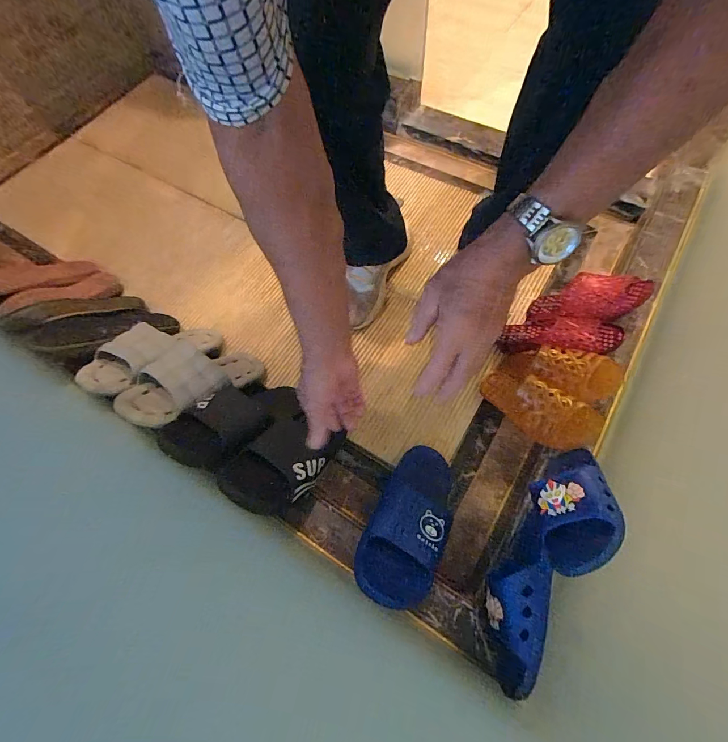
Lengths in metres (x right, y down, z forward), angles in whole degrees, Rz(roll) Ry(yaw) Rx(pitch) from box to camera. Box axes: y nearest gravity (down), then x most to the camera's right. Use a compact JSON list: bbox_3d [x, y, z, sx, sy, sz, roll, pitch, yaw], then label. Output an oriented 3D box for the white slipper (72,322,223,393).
[{"bbox_3d":[-0.369,-0.040,0.665,0.117,0.067,0.255,26,29,14],"label":"white slipper"}]

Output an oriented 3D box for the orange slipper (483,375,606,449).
[{"bbox_3d":[0.259,0.047,0.587,0.081,0.077,0.207,-37,34,-13],"label":"orange slipper"}]

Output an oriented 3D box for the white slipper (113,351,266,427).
[{"bbox_3d":[-0.277,0.013,0.631,0.100,0.069,0.256,39,31,18],"label":"white slipper"}]

